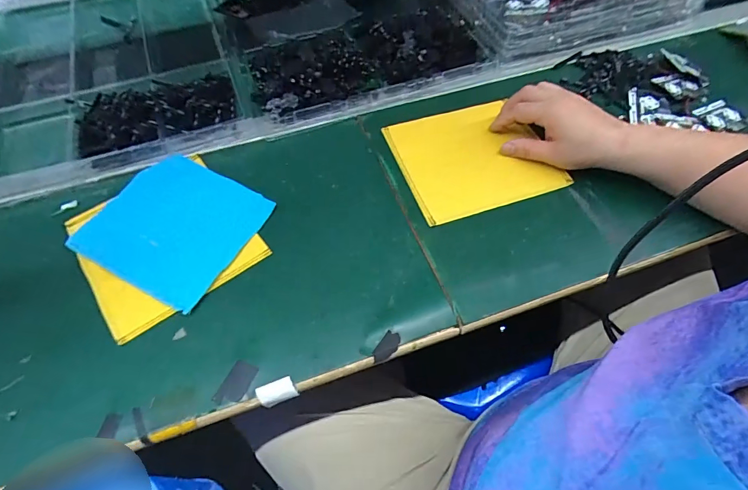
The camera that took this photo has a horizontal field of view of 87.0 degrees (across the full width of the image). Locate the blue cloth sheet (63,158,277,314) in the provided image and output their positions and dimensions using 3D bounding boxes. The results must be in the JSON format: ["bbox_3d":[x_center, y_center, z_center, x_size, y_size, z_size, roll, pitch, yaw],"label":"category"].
[{"bbox_3d":[-0.210,-0.025,0.410,0.163,0.013,0.143,23,60,15],"label":"blue cloth sheet"}]

